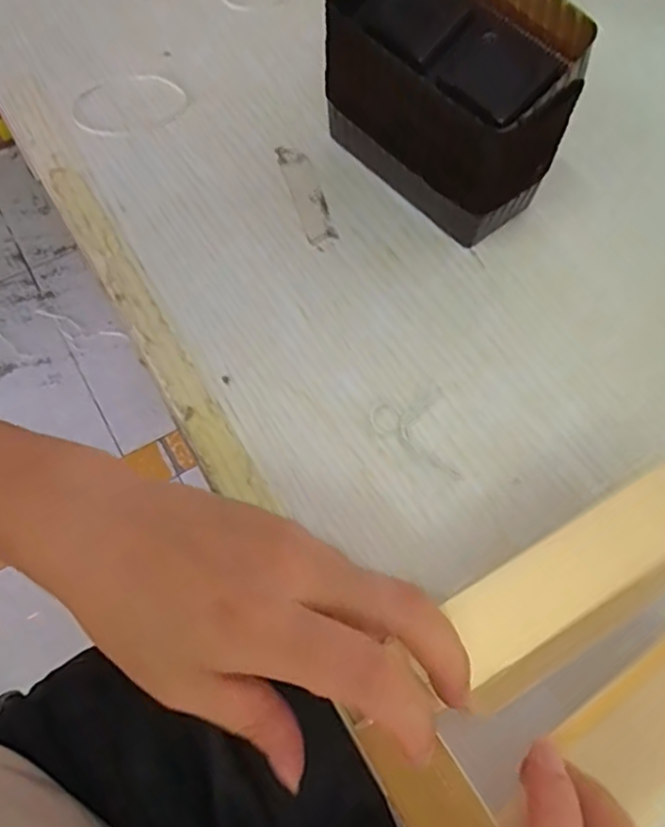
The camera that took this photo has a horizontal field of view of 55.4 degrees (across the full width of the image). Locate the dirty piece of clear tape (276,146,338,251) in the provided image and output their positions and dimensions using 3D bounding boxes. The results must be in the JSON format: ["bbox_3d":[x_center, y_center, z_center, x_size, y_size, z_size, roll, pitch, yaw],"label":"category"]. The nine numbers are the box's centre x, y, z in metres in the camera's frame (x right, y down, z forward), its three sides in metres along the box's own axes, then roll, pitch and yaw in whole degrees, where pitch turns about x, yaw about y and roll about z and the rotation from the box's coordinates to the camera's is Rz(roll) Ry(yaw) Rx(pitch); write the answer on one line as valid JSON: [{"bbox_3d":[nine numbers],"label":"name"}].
[{"bbox_3d":[-0.013,-0.114,0.331,0.016,0.004,0.068,-13,64,-13],"label":"dirty piece of clear tape"}]

